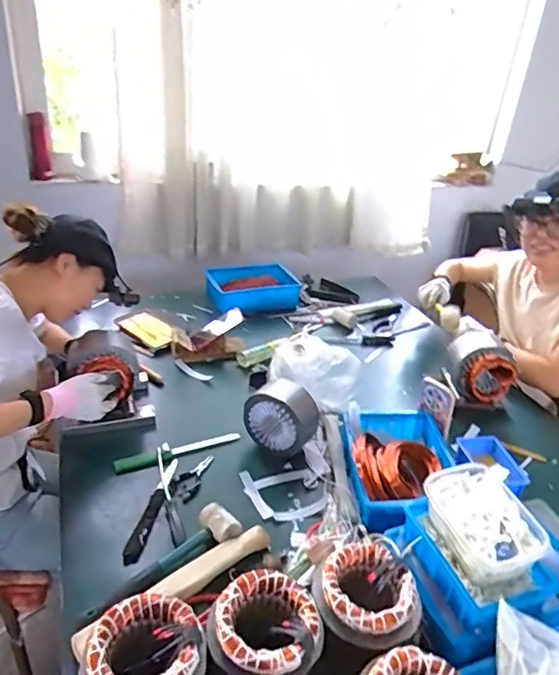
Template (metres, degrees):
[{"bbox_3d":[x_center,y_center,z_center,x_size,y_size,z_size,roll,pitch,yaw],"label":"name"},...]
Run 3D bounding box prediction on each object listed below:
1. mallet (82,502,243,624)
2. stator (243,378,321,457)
[{"bbox_3d":[-0.185,0.366,0.865,0.260,0.051,0.082,-19,37,-37],"label":"mallet"},{"bbox_3d":[0.008,0.172,1.152,0.138,0.136,0.111,19,31,23],"label":"stator"}]

